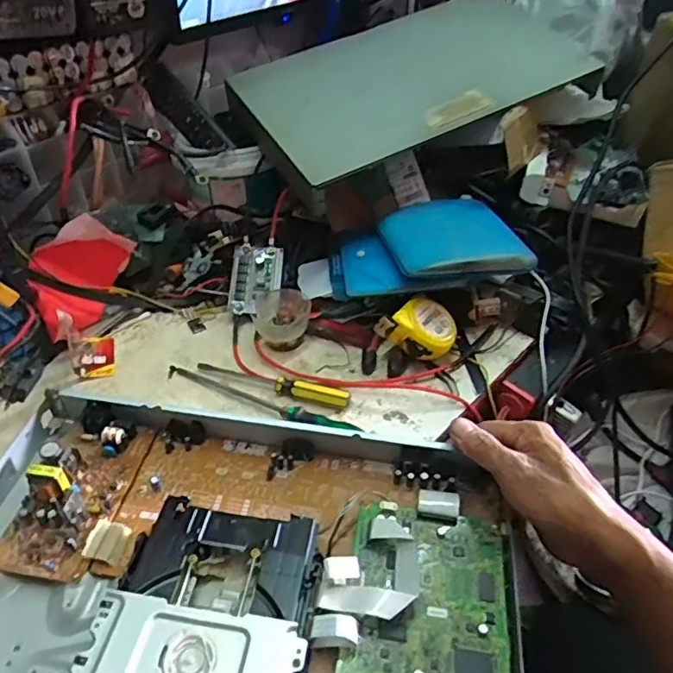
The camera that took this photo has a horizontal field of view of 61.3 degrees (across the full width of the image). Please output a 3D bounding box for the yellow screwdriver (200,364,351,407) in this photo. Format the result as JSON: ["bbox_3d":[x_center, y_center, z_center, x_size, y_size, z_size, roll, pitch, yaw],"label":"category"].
[{"bbox_3d":[-0.068,0.047,0.596,0.169,0.018,0.023,13,42,15],"label":"yellow screwdriver"}]

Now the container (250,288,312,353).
[{"bbox_3d":[-0.062,-0.020,0.652,0.062,0.038,0.070,-17,43,-18],"label":"container"}]

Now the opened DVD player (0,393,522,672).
[{"bbox_3d":[-0.083,0.175,0.407,0.415,0.049,0.272,6,41,7],"label":"opened DVD player"}]

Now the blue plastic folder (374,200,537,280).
[{"bbox_3d":[0.130,-0.118,0.654,0.143,0.023,0.160,-7,41,-7],"label":"blue plastic folder"}]

